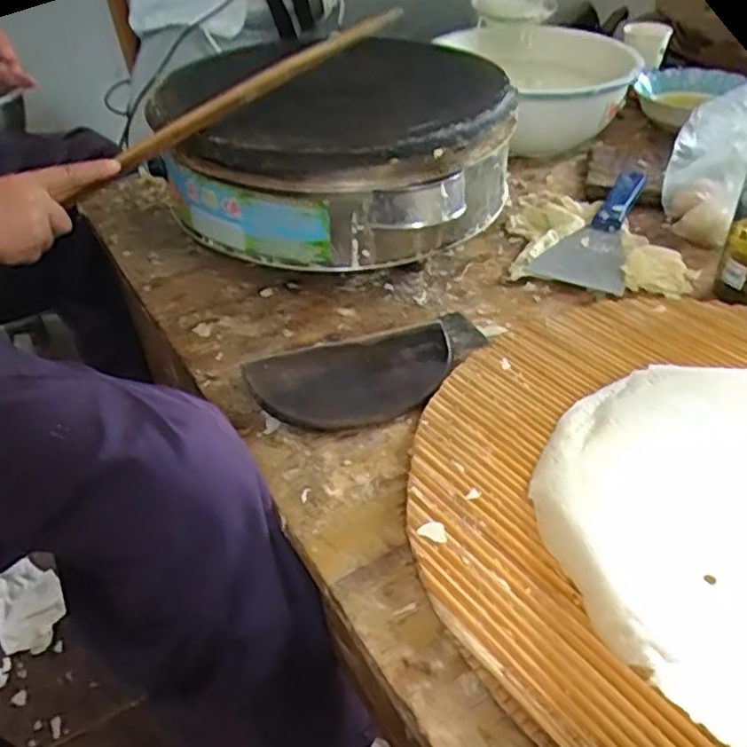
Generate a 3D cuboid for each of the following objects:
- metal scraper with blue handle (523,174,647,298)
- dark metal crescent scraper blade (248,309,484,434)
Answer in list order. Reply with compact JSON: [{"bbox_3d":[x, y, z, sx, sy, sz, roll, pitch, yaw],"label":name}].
[{"bbox_3d":[0.246,-0.165,0.746,0.087,0.026,0.208,18,43,22],"label":"metal scraper with blue handle"},{"bbox_3d":[0.005,-0.003,0.568,0.200,0.029,0.090,-17,42,-19],"label":"dark metal crescent scraper blade"}]

